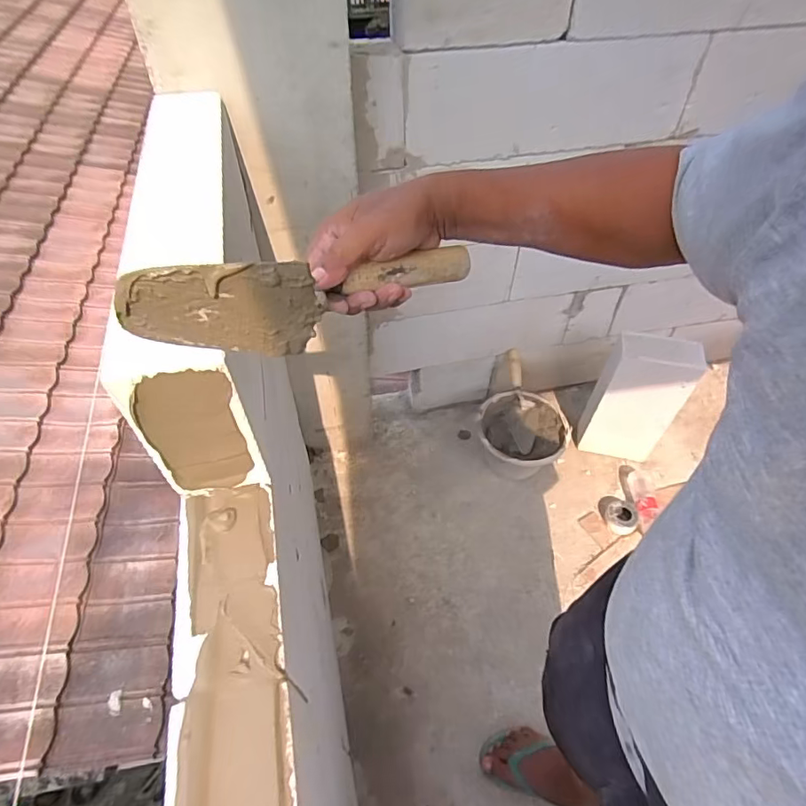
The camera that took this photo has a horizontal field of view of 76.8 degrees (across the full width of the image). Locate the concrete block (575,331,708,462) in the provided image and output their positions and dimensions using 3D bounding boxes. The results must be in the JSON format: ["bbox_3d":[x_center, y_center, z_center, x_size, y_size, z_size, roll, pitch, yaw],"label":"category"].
[{"bbox_3d":[0.645,-0.006,1.425,0.235,0.426,0.114,10,51,7],"label":"concrete block"}]

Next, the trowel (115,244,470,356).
[{"bbox_3d":[-0.073,-0.089,0.414,0.288,0.085,0.046,-15,52,-22],"label":"trowel"}]

